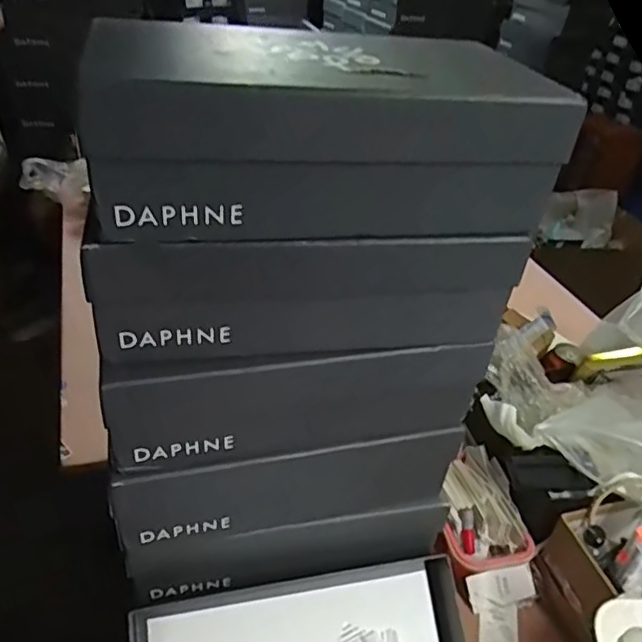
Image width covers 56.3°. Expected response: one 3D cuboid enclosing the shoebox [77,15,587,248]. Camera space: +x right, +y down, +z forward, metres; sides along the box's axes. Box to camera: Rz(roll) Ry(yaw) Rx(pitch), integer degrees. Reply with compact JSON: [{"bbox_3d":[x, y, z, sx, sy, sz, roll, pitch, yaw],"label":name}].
[{"bbox_3d":[-0.002,-0.142,0.415,0.294,0.107,0.163,-5,37,-15],"label":"shoebox"}]

